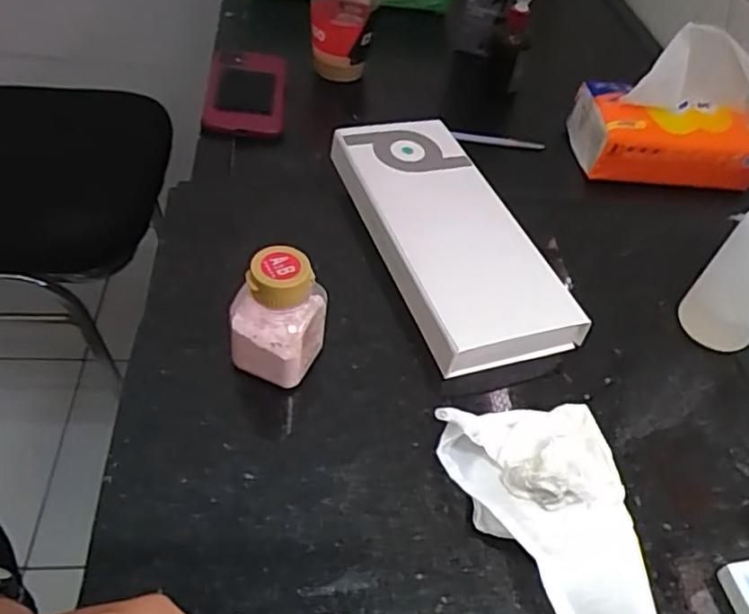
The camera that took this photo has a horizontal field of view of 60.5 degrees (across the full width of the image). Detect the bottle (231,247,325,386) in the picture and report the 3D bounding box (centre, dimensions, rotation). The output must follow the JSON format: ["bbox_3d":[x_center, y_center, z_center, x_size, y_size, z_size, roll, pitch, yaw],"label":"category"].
[{"bbox_3d":[-0.050,0.005,0.337,0.044,0.080,0.040,19,38,7],"label":"bottle"}]

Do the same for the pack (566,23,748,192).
[{"bbox_3d":[0.308,-0.199,0.636,0.180,0.129,0.093,5,48,-5],"label":"pack"}]

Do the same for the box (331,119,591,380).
[{"bbox_3d":[0.045,-0.052,0.431,0.098,0.031,0.214,-13,52,-20],"label":"box"}]

